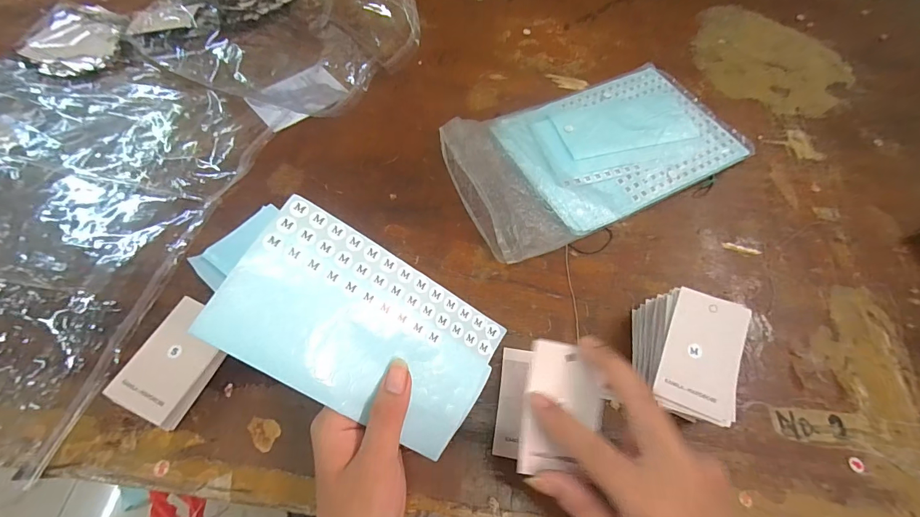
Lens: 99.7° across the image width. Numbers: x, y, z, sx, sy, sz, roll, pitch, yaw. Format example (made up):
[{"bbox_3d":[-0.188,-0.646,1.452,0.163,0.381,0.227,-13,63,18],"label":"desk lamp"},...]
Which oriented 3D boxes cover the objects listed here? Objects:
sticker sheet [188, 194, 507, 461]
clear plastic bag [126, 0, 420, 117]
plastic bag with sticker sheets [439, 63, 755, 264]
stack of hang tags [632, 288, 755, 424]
[{"bbox_3d":[-0.055,0.040,0.228,0.171,0.006,0.092,37,71,-19],"label":"sticker sheet"},{"bbox_3d":[-0.216,-0.284,0.470,0.326,0.039,0.222,15,64,5],"label":"clear plastic bag"},{"bbox_3d":[0.145,-0.123,0.409,0.315,0.038,0.164,-24,67,-14],"label":"plastic bag with sticker sheets"},{"bbox_3d":[0.165,0.072,0.289,0.067,0.063,0.086,15,62,4],"label":"stack of hang tags"}]

